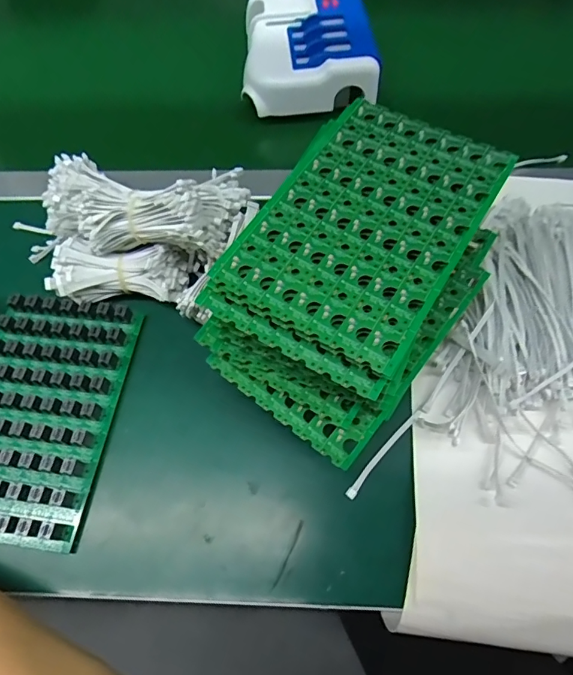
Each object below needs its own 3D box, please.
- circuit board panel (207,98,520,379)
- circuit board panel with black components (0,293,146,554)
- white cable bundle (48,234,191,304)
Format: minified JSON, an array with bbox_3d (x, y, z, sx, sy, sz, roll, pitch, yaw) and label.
[{"bbox_3d":[0.053,-0.077,0.288,0.121,0.007,0.177,29,67,16],"label":"circuit board panel"},{"bbox_3d":[-0.193,0.054,0.354,0.112,0.018,0.186,5,63,5],"label":"circuit board panel with black components"},{"bbox_3d":[-0.143,-0.055,0.387,0.112,0.038,0.045,0,63,2],"label":"white cable bundle"}]

